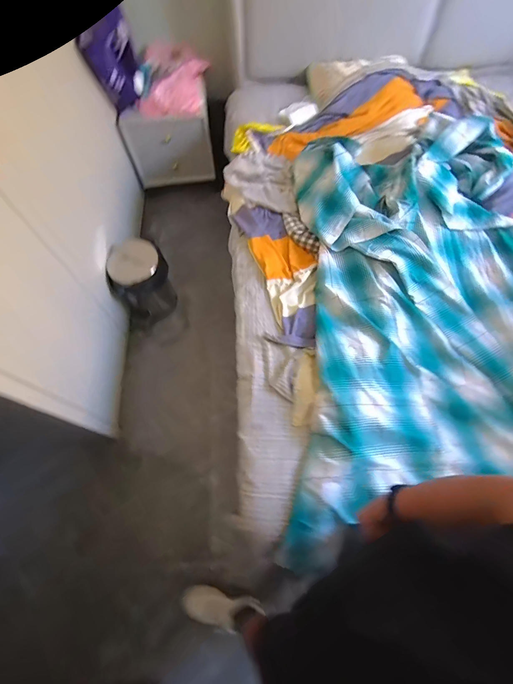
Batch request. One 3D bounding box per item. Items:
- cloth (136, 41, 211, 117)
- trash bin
[{"bbox_3d":[-0.378,-1.168,1.493,0.296,0.165,0.262,1,64,2],"label":"cloth"},{"bbox_3d":[-0.497,-0.251,1.463,0.214,0.358,0.221,-1,64,1],"label":"trash bin"}]

